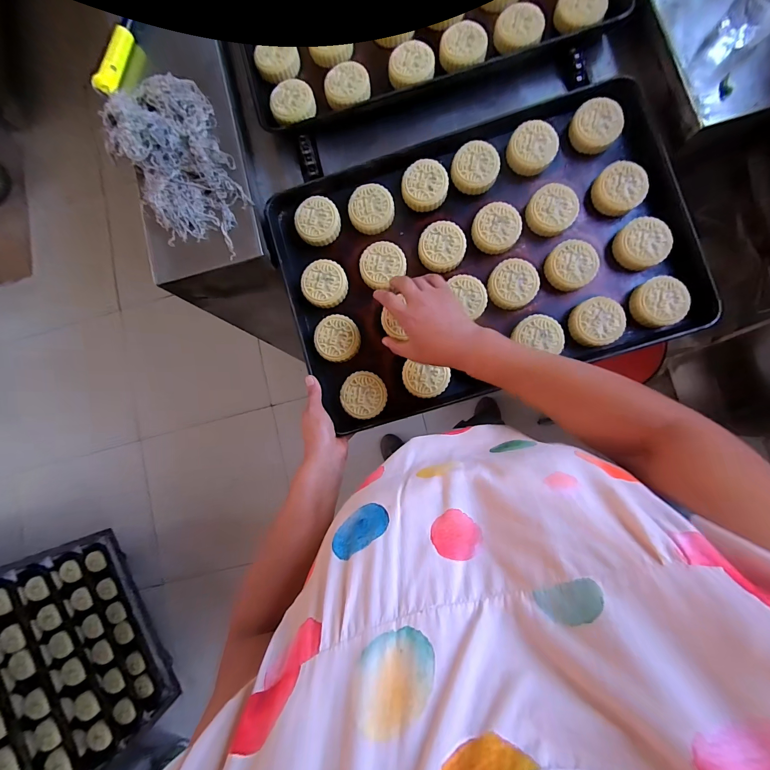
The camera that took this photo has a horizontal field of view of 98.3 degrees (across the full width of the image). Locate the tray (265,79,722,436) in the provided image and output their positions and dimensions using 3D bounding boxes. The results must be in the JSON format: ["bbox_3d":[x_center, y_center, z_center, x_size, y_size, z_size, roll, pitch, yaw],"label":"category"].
[{"bbox_3d":[0.142,-0.195,0.511,0.582,0.057,0.398,-17,81,3],"label":"tray"}]

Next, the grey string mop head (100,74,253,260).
[{"bbox_3d":[-0.307,-0.325,0.496,0.147,0.067,0.269,-24,81,2],"label":"grey string mop head"}]

